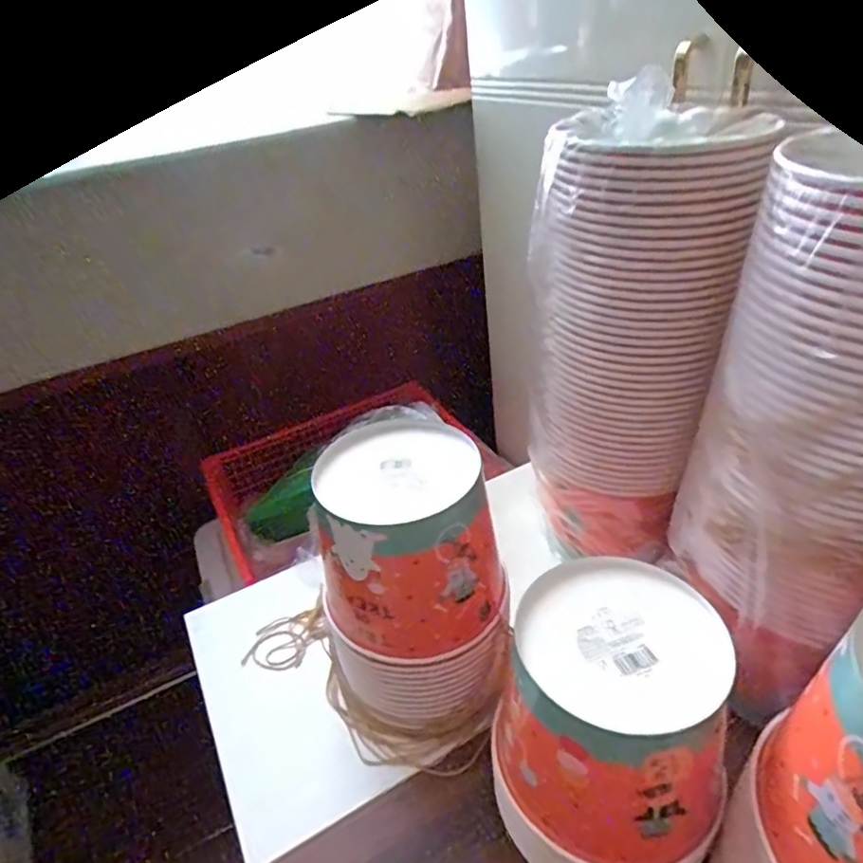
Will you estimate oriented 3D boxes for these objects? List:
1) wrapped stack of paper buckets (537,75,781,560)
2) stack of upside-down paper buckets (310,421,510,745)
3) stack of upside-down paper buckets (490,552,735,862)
[{"bbox_3d":[0.176,-0.077,0.552,0.158,0.400,0.155,5,38,18],"label":"wrapped stack of paper buckets"},{"bbox_3d":[-0.019,0.129,0.497,0.140,0.231,0.162,-13,36,-6],"label":"stack of upside-down paper buckets"},{"bbox_3d":[0.123,0.209,0.404,0.135,0.188,0.151,8,39,21],"label":"stack of upside-down paper buckets"}]

